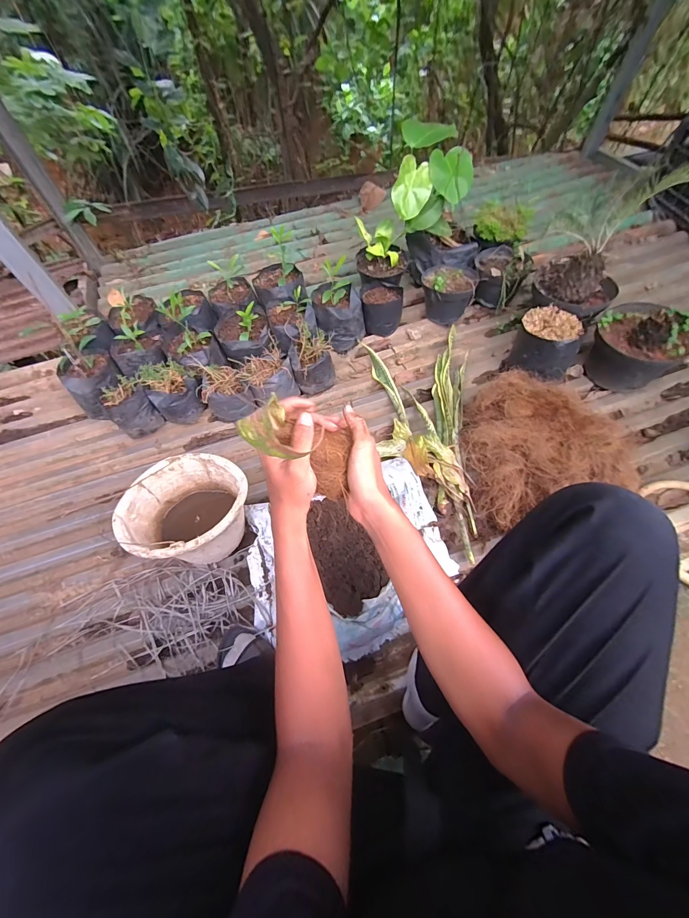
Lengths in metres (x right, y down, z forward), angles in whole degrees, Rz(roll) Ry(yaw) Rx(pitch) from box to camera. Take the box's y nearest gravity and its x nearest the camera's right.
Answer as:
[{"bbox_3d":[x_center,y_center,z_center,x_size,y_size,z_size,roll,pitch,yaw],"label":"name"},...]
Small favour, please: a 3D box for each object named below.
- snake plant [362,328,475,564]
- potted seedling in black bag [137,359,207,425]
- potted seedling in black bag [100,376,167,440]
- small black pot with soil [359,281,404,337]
[{"bbox_3d":[0.214,-0.089,0.896,0.283,0.062,0.684,-2,62,0],"label":"snake plant"},{"bbox_3d":[-0.469,-0.183,0.966,0.132,0.135,0.139,0,62,1],"label":"potted seedling in black bag"},{"bbox_3d":[-0.581,-0.133,0.950,0.113,0.143,0.090,-41,68,-19],"label":"potted seedling in black bag"},{"bbox_3d":[0.117,-0.479,1.099,0.131,0.108,0.118,5,62,3],"label":"small black pot with soil"}]

